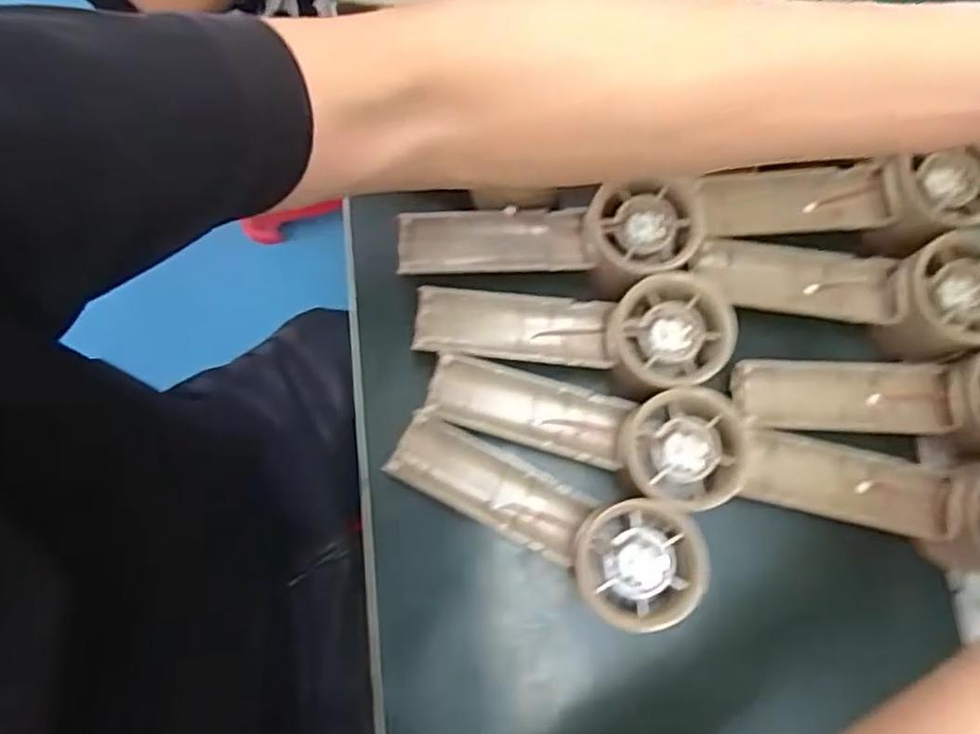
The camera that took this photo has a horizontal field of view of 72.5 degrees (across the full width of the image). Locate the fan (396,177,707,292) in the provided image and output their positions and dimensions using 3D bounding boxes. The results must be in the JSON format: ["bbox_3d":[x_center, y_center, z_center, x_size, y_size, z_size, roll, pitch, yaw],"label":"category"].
[{"bbox_3d":[0.033,-0.066,0.351,0.163,0.025,0.054,-5,78,0],"label":"fan"}]

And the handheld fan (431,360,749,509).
[{"bbox_3d":[0.045,0.031,0.329,0.155,0.029,0.052,12,78,4],"label":"handheld fan"}]

